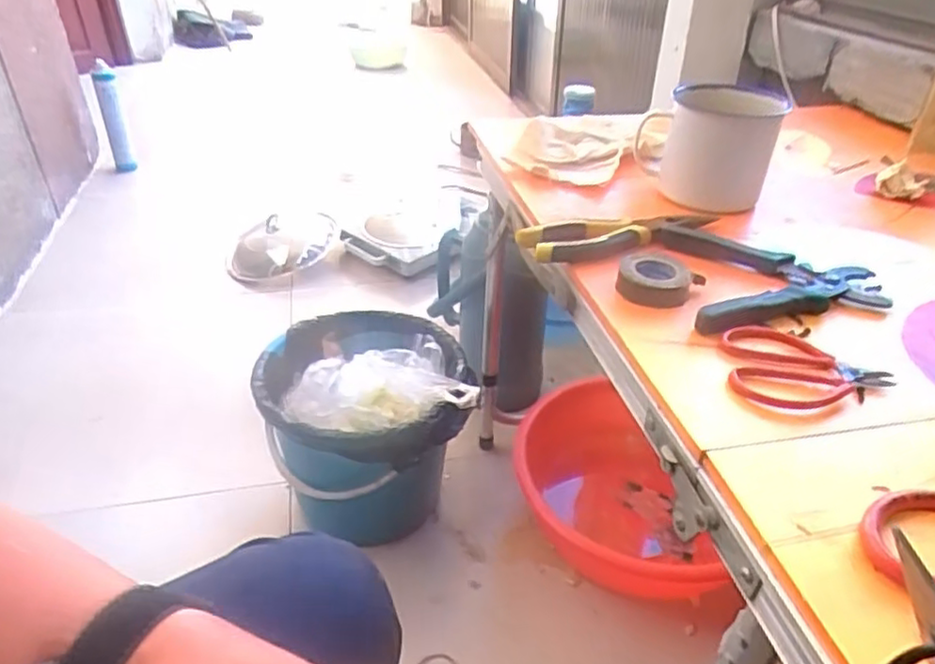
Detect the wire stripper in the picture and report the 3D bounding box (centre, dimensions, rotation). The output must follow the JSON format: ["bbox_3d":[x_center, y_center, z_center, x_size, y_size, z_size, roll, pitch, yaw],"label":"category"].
[{"bbox_3d":[0.237,-0.039,0.507,0.149,0.019,0.123,1,35,0],"label":"wire stripper"}]

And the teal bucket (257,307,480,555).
[{"bbox_3d":[-0.142,0.144,0.957,0.271,0.261,0.260,1,35,-1],"label":"teal bucket"}]

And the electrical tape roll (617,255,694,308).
[{"bbox_3d":[0.142,-0.039,0.505,0.052,0.026,0.046,14,37,16],"label":"electrical tape roll"}]

